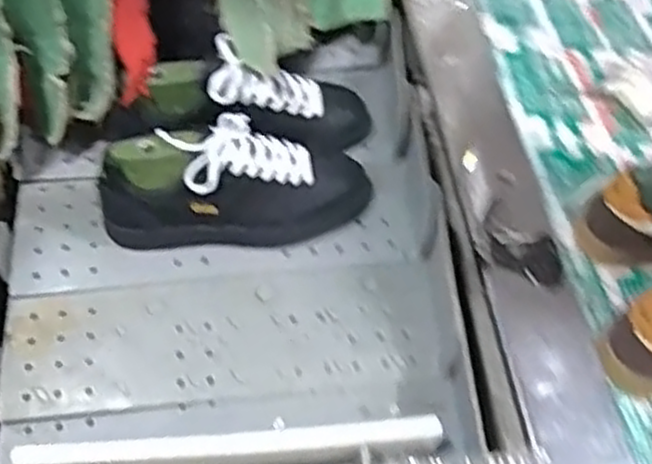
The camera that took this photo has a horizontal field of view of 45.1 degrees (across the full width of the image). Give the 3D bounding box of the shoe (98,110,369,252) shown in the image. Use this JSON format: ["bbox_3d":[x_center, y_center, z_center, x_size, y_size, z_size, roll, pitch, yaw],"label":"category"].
[{"bbox_3d":[-0.079,-0.040,0.719,0.237,0.113,0.076,-11,56,-13],"label":"shoe"}]

